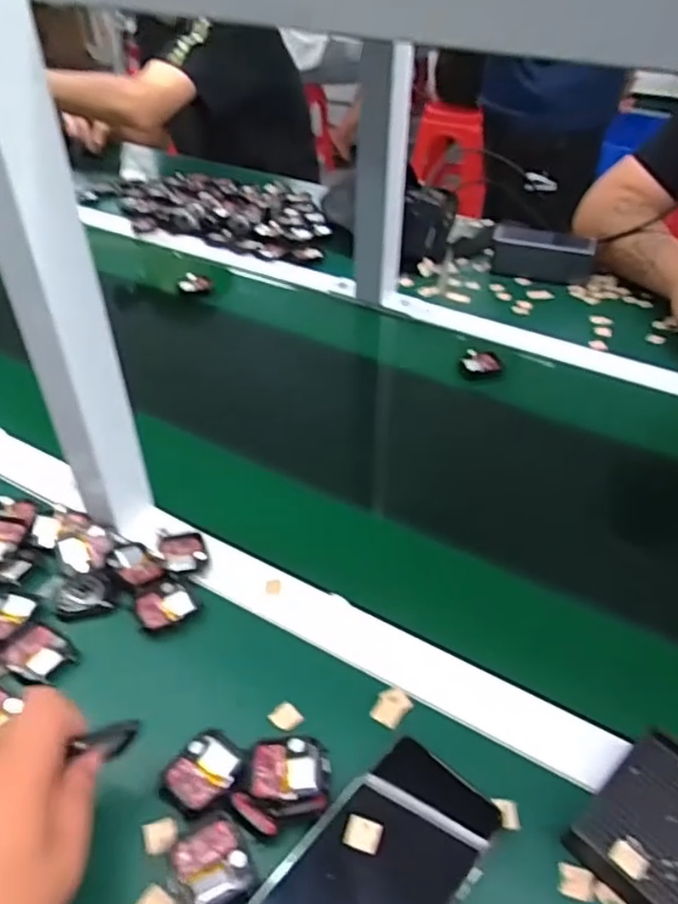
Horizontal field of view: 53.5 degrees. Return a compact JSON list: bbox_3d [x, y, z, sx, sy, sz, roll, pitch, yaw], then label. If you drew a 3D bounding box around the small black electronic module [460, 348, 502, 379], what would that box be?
[{"bbox_3d":[0.157,-0.096,0.745,0.043,0.019,0.035,1,41,1],"label":"small black electronic module"}]

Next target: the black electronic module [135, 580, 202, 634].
[{"bbox_3d":[-0.127,0.112,0.495,0.042,0.007,0.039,-17,43,-18],"label":"black electronic module"}]

